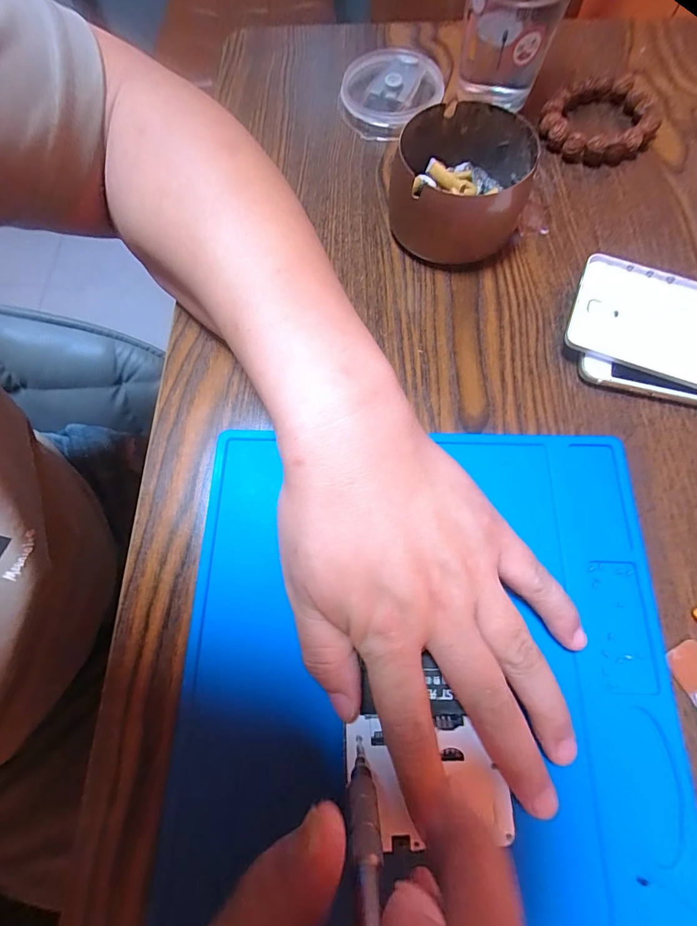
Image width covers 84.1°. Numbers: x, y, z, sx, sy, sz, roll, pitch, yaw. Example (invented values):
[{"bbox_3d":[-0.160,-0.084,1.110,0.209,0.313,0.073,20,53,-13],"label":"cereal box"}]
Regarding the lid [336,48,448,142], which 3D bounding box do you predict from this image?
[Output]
[{"bbox_3d":[0.031,-0.297,0.310,0.078,0.017,0.079,-1,72,2],"label":"lid"}]

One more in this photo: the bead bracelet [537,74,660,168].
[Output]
[{"bbox_3d":[0.187,-0.256,0.292,0.082,0.016,0.072,-21,72,-5],"label":"bead bracelet"}]

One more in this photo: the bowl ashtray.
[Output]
[{"bbox_3d":[0.073,-0.182,0.255,0.090,0.047,0.084,7,72,4],"label":"bowl ashtray"}]

